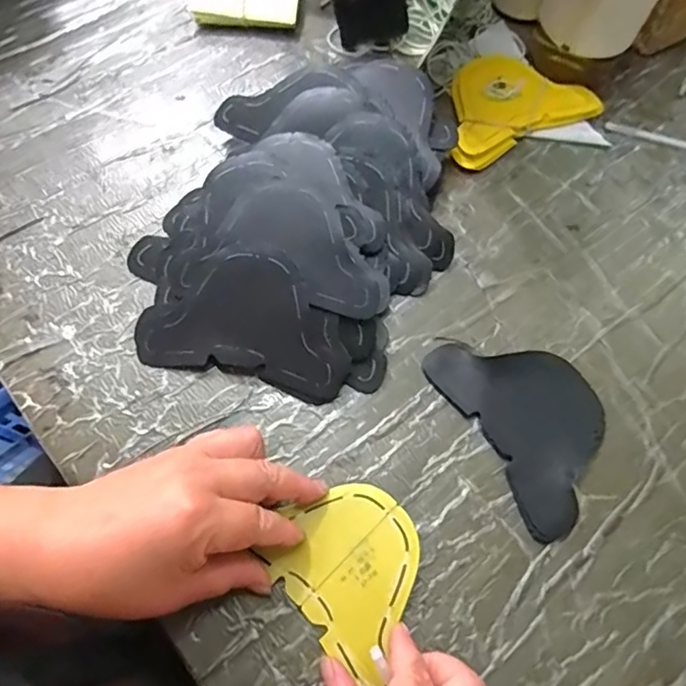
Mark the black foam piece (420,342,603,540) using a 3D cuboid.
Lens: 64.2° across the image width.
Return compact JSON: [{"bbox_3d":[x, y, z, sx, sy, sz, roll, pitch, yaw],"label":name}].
[{"bbox_3d":[0.125,0.049,0.361,0.085,0.008,0.134,-28,72,-14],"label":"black foam piece"}]

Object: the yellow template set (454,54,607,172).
[{"bbox_3d":[0.138,-0.207,0.469,0.137,0.013,0.094,-25,71,-13],"label":"yellow template set"}]

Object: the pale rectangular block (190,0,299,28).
[{"bbox_3d":[-0.090,-0.315,0.497,0.101,0.020,0.063,7,67,0],"label":"pale rectangular block"}]

